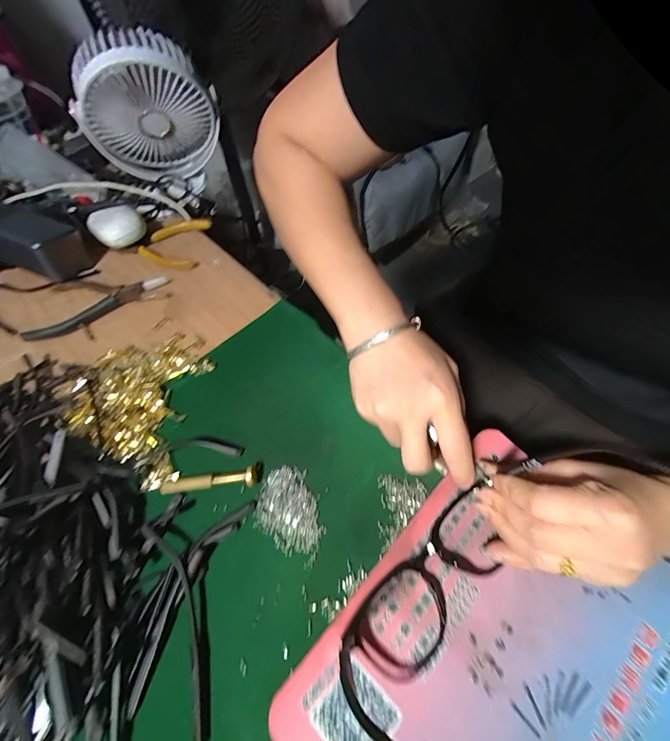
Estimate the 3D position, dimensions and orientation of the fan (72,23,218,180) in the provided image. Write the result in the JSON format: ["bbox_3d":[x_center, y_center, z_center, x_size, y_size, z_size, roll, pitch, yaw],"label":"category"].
[{"bbox_3d":[-0.249,-0.344,0.442,0.170,0.161,0.074,-21,80,34],"label":"fan"}]

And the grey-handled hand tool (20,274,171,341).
[{"bbox_3d":[-0.265,-0.070,0.368,0.157,0.013,0.020,-30,61,-13],"label":"grey-handled hand tool"}]

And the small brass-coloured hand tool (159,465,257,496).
[{"bbox_3d":[-0.099,0.088,0.259,0.073,0.011,0.014,-5,59,2],"label":"small brass-coloured hand tool"}]

